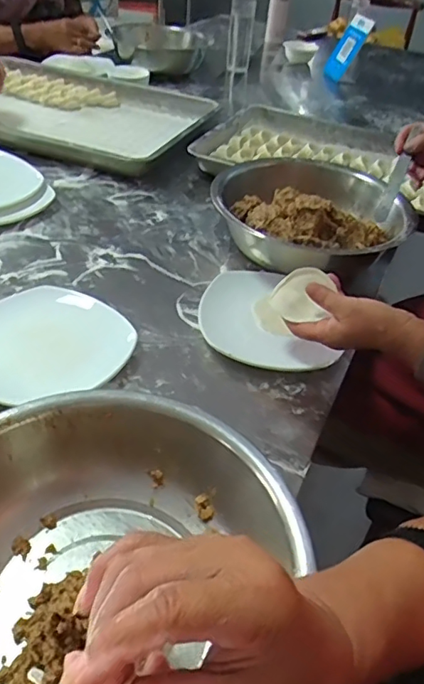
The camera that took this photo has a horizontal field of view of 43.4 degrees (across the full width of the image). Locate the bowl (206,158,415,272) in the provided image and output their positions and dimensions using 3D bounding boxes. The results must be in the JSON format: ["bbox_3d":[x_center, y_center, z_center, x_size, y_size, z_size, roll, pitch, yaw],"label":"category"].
[{"bbox_3d":[0.155,-0.184,0.784,0.254,0.091,0.246,3,42,-3],"label":"bowl"}]

